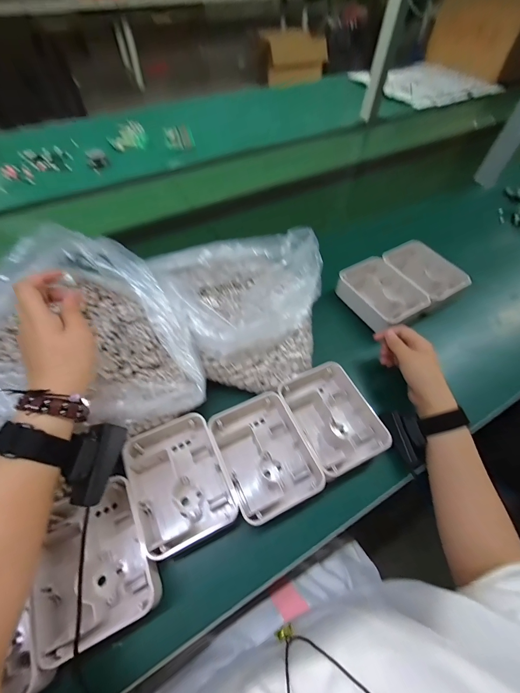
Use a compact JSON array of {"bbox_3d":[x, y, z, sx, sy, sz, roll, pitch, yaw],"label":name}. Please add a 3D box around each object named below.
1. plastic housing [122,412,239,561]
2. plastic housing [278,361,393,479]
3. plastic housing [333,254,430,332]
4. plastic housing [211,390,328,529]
[{"bbox_3d":[-0.091,0.153,0.346,0.100,0.039,0.131,-21,59,-15],"label":"plastic housing"},{"bbox_3d":[0.090,0.094,0.401,0.097,0.049,0.135,-21,59,-15],"label":"plastic housing"},{"bbox_3d":[0.201,-0.090,0.521,0.113,0.035,0.139,-27,61,-18],"label":"plastic housing"},{"bbox_3d":[0.003,0.129,0.367,0.102,0.035,0.134,-22,59,-16],"label":"plastic housing"}]

